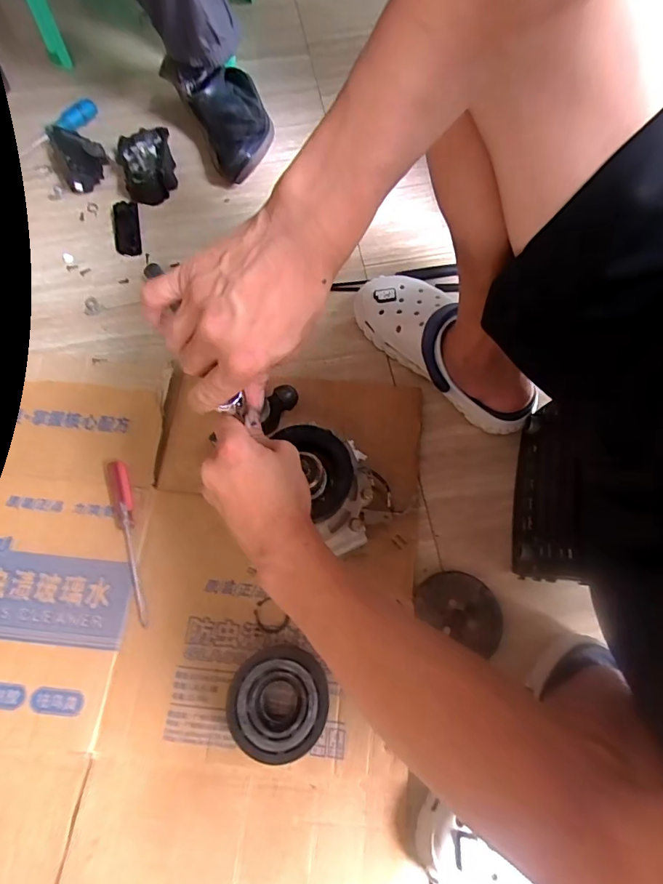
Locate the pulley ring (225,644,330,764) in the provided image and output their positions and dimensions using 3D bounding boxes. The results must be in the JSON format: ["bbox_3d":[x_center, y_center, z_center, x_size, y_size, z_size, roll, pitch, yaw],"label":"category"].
[{"bbox_3d":[-0.055,0.271,0.469,0.104,0.047,0.098,0,72,0],"label":"pulley ring"}]

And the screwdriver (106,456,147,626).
[{"bbox_3d":[-0.245,0.115,0.523,0.028,0.023,0.192,-13,71,-5],"label":"screwdriver"}]

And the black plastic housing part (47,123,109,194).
[{"bbox_3d":[-0.420,-0.471,0.738,0.085,0.042,0.108,-28,73,-10],"label":"black plastic housing part"}]

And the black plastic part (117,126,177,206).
[{"bbox_3d":[-0.301,-0.455,0.730,0.088,0.039,0.121,-16,71,-6],"label":"black plastic part"}]

